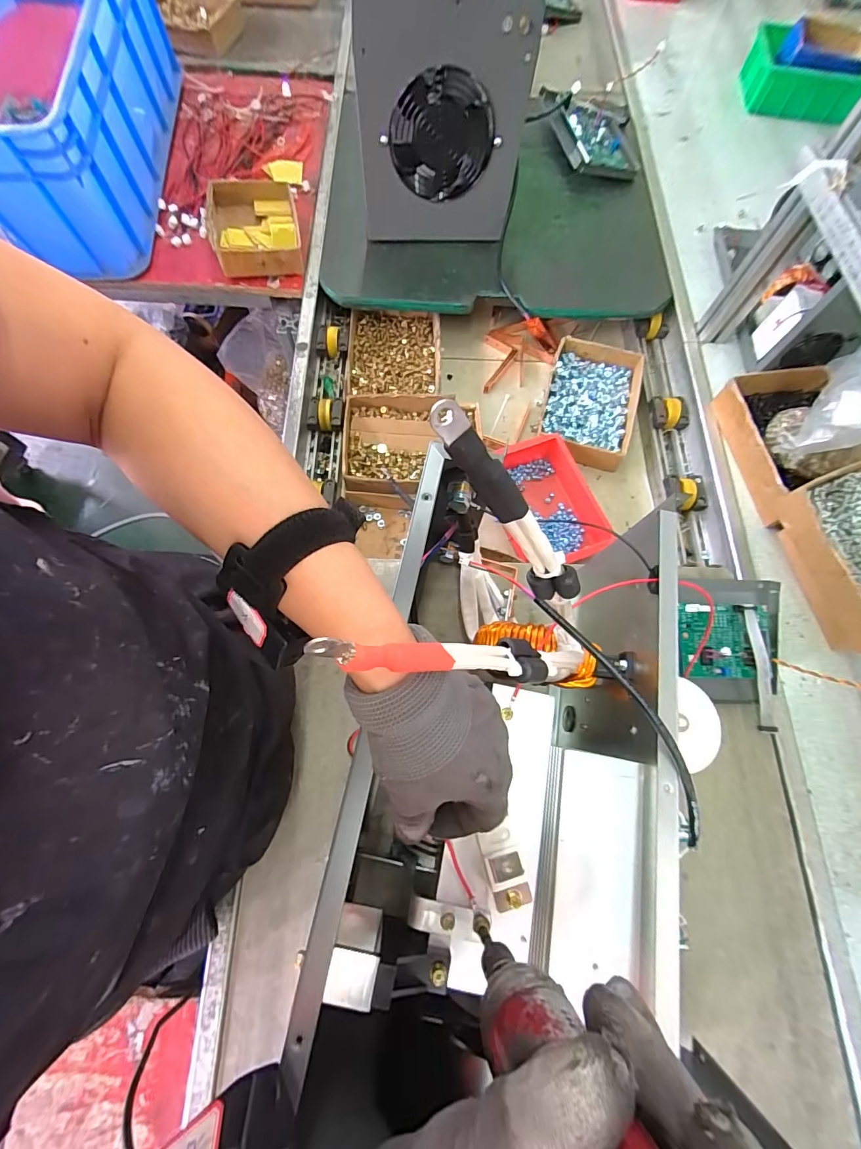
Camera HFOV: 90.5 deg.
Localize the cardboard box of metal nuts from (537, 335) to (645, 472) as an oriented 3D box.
[{"bbox_3d":[0.273,-0.294,0.733,0.154,0.043,0.217,16,72,3],"label":"cardboard box of metal nuts"}]

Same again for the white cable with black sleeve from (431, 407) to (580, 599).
[{"bbox_3d":[0.044,-0.025,0.213,0.022,0.163,0.016,6,68,35],"label":"white cable with black sleeve"}]

